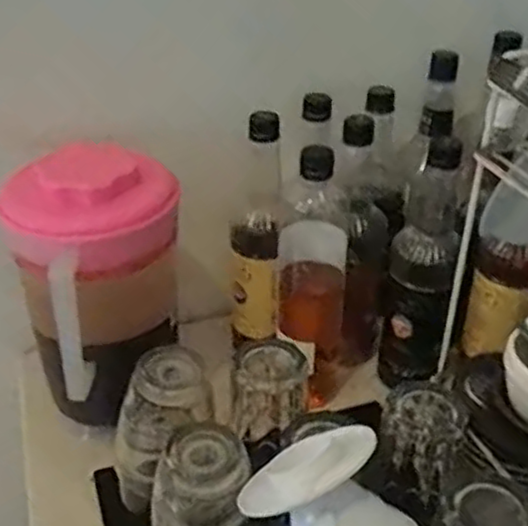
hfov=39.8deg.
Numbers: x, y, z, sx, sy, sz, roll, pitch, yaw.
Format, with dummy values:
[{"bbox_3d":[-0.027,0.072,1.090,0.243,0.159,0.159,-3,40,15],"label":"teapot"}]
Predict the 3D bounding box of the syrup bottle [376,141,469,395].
[{"bbox_3d":[0.158,0.006,0.725,0.063,0.267,0.063,6,32,7],"label":"syrup bottle"}]

